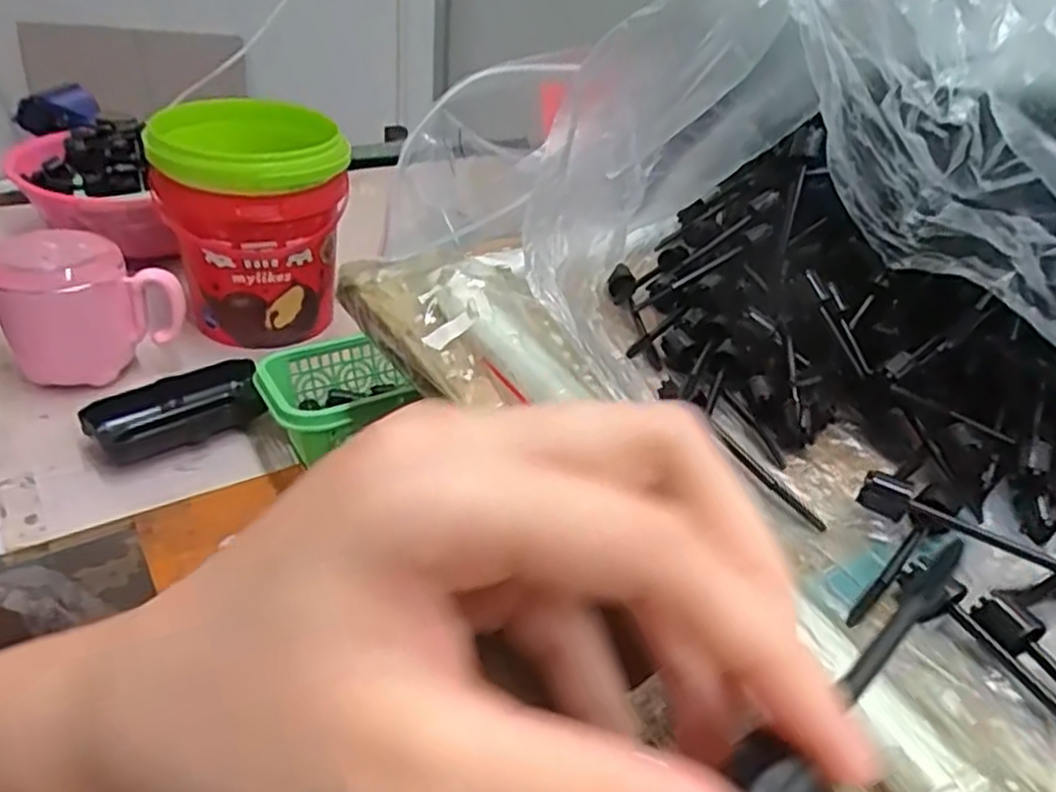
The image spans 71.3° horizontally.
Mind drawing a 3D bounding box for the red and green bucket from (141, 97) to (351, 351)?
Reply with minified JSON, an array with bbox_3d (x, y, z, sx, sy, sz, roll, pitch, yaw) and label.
[{"bbox_3d":[-0.210,-0.134,0.564,0.126,0.142,0.135,-13,40,-26],"label":"red and green bucket"}]

